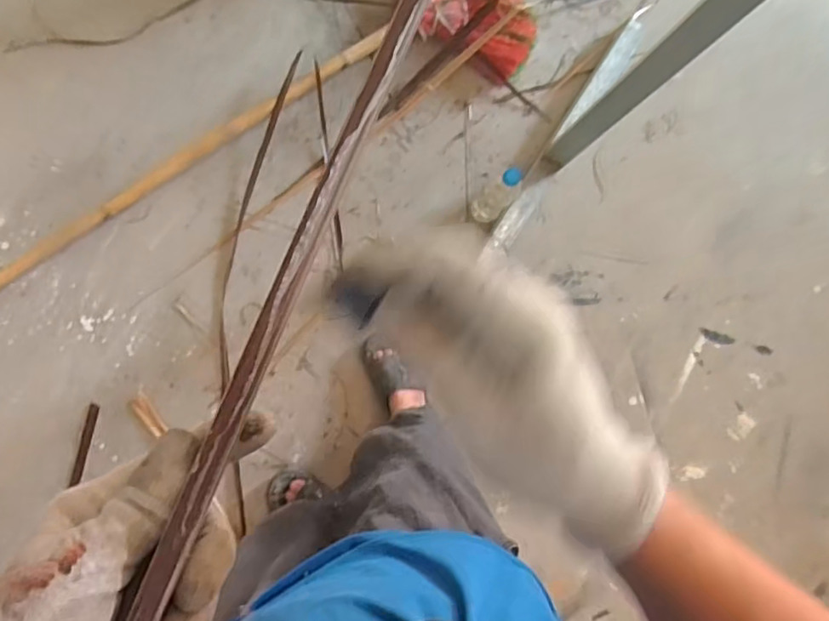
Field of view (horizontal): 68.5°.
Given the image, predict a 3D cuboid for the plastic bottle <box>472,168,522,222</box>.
[{"bbox_3d":[0.166,-0.230,1.195,0.062,0.211,0.060,43,79,-1],"label":"plastic bottle"}]

